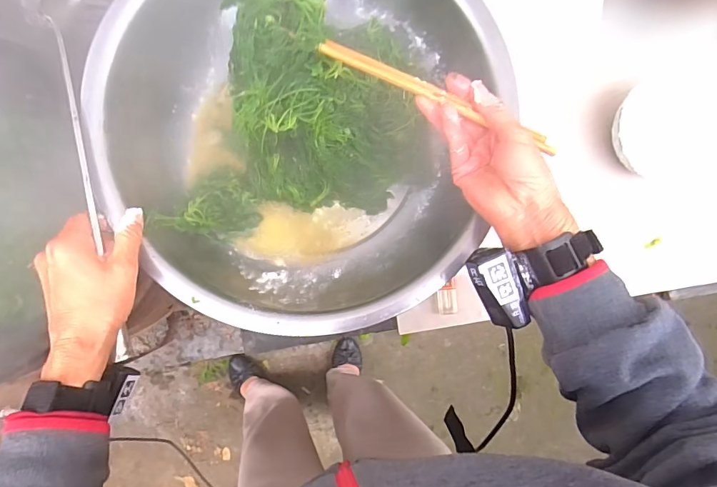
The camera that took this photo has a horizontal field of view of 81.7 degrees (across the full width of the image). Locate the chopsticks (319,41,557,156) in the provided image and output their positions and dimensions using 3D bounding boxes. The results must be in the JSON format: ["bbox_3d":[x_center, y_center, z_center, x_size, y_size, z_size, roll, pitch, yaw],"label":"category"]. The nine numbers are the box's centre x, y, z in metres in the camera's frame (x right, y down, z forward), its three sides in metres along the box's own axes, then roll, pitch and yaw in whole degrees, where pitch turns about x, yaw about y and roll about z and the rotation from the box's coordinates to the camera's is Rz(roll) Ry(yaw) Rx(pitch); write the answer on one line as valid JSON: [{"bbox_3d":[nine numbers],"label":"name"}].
[{"bbox_3d":[0.073,-0.125,0.355,0.221,0.011,0.016,20,87,-9],"label":"chopsticks"}]

